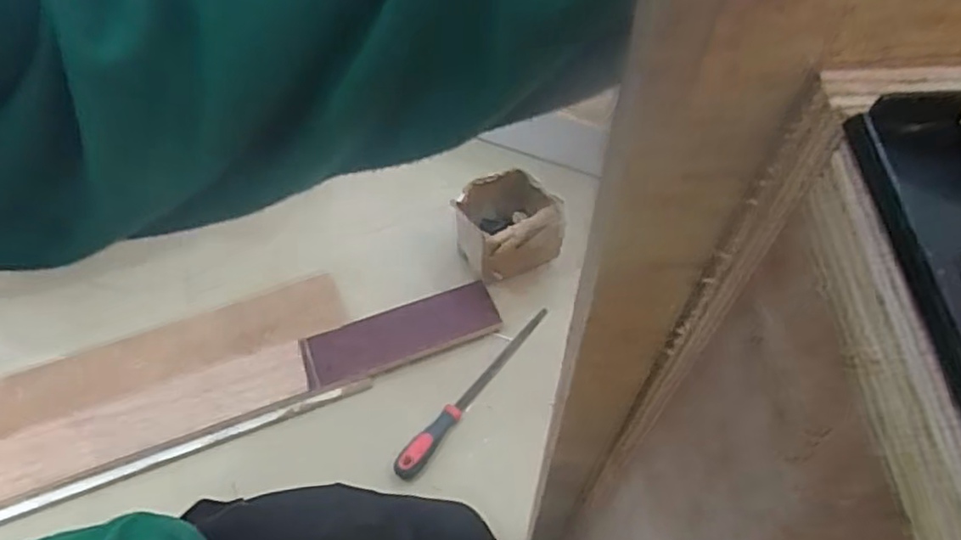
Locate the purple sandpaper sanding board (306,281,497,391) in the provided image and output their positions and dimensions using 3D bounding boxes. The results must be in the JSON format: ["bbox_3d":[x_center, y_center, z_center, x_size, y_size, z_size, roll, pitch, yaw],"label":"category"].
[{"bbox_3d":[-0.107,0.090,0.884,0.270,0.024,0.085,-18,53,-12],"label":"purple sandpaper sanding board"}]

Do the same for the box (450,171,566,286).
[{"bbox_3d":[0.035,-0.058,0.944,0.134,0.110,0.129,-15,52,-10],"label":"box"}]

